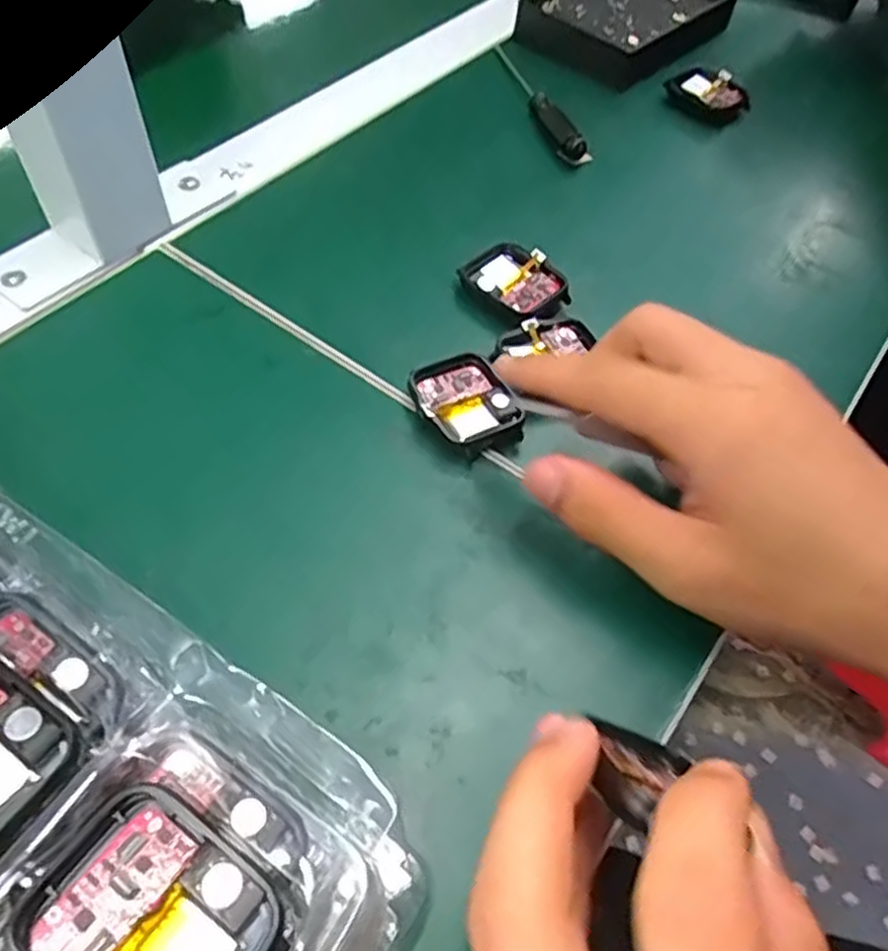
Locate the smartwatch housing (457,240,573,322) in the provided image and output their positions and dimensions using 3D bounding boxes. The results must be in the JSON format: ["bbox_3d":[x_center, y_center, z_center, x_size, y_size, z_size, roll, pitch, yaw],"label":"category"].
[{"bbox_3d":[0.032,-0.089,0.335,0.038,0.007,0.045,-36,64,-26],"label":"smartwatch housing"}]

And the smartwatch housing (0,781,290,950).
[{"bbox_3d":[-0.056,0.084,0.138,0.044,0.006,0.037,31,59,16],"label":"smartwatch housing"}]

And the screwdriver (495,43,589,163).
[{"bbox_3d":[0.054,-0.226,0.432,0.018,0.012,0.126,-13,56,-13],"label":"screwdriver"}]

